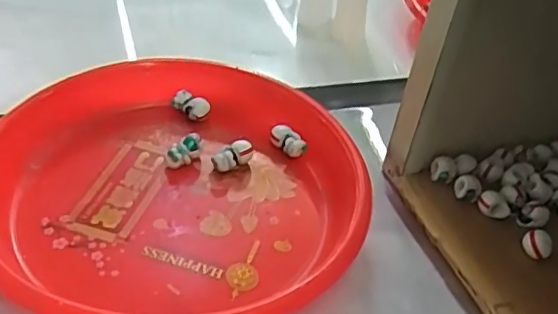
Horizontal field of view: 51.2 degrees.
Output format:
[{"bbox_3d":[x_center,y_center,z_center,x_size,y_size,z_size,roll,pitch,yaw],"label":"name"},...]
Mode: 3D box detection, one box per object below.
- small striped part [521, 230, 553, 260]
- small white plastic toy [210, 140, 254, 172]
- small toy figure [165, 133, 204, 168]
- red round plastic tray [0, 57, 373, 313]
[{"bbox_3d":[0.130,0.044,0.294,0.014,0.011,0.009,25,43,21],"label":"small striped part"},{"bbox_3d":[-0.026,-0.001,0.335,0.024,0.016,0.010,-23,48,-32],"label":"small white plastic toy"},{"bbox_3d":[-0.053,-0.003,0.333,0.007,0.016,0.024,33,46,28],"label":"small toy figure"},{"bbox_3d":[-0.051,0.011,0.303,0.189,0.029,0.185,4,40,-4],"label":"red round plastic tray"}]

